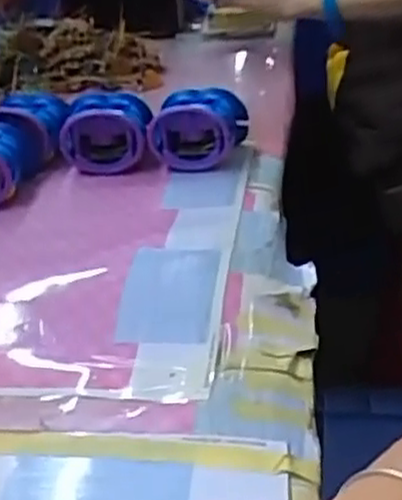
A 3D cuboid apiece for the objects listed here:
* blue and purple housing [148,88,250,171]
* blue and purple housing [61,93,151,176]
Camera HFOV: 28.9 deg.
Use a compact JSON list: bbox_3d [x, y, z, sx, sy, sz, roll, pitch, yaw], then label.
[{"bbox_3d":[-0.002,-0.125,0.805,0.082,0.081,0.103,2,31,12],"label":"blue and purple housing"},{"bbox_3d":[-0.095,-0.116,0.788,0.085,0.067,0.080,-5,30,-1],"label":"blue and purple housing"}]

